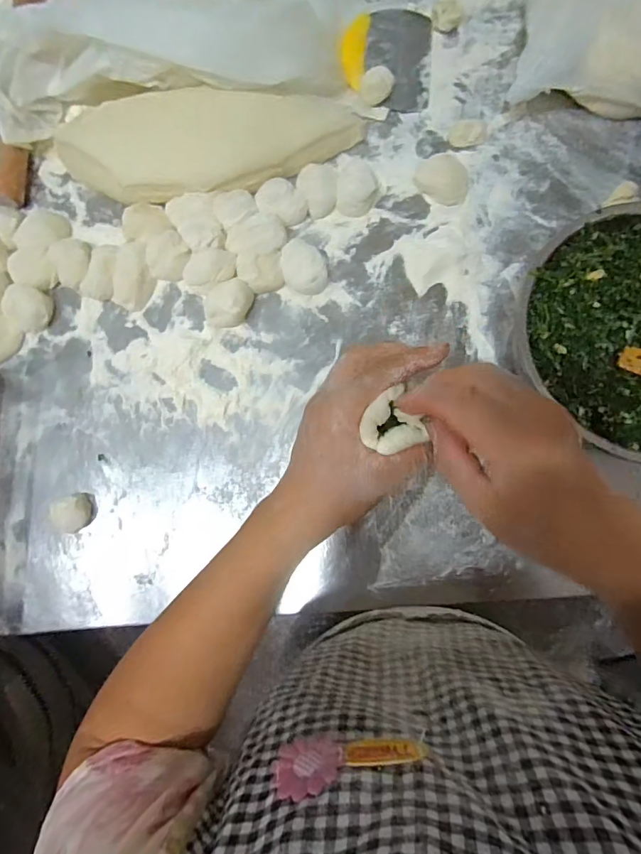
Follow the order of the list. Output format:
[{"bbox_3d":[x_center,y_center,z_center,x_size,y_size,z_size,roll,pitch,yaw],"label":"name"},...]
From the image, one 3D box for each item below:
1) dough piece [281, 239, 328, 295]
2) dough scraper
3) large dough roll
[{"bbox_3d":[-0.019,-0.184,0.531,0.047,0.045,0.060,-16,81,0],"label":"dough piece"},{"bbox_3d":[0.087,-0.478,0.585,0.112,0.014,0.145,4,82,3],"label":"dough scraper"},{"bbox_3d":[-0.137,-0.338,0.549,0.382,0.058,0.115,-5,81,1],"label":"large dough roll"}]

